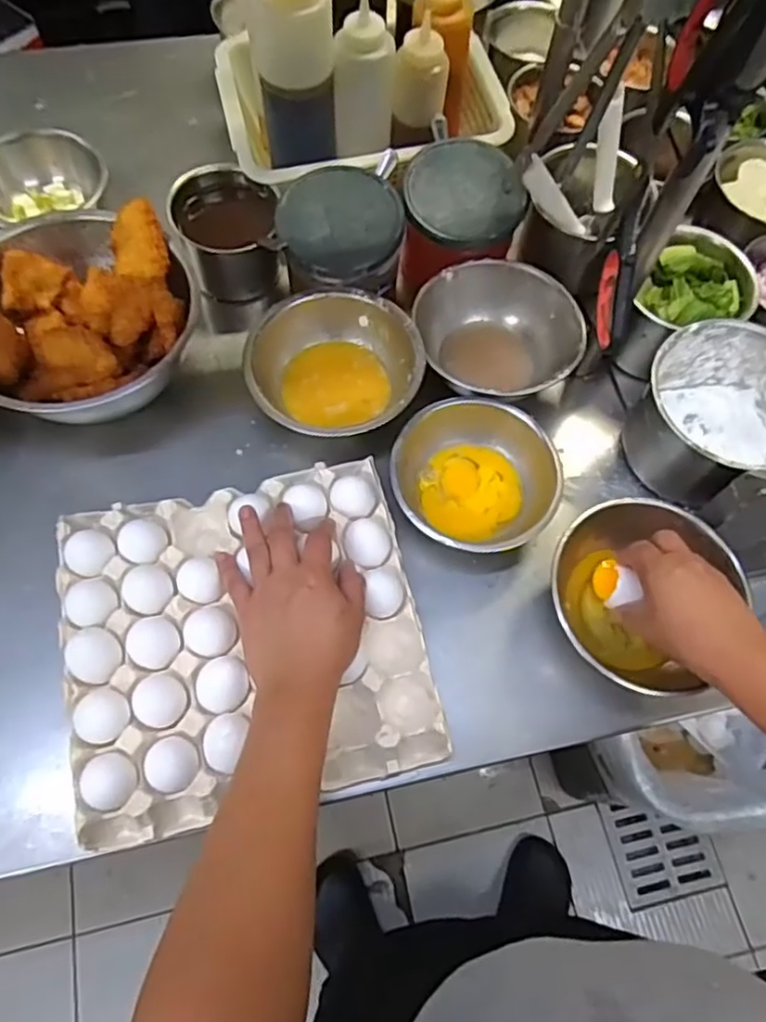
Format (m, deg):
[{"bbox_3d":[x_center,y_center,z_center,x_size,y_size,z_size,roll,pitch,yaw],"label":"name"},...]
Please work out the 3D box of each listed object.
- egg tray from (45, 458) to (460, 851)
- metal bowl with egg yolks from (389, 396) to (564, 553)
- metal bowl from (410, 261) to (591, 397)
[{"bbox_3d":[-0.116,0.102,0.574,0.294,0.050,0.279,-12,67,-7],"label":"egg tray"},{"bbox_3d":[0.086,-0.031,0.629,0.149,0.062,0.141,1,66,-2],"label":"metal bowl with egg yolks"},{"bbox_3d":[0.119,-0.184,0.706,0.167,0.064,0.152,1,66,-2],"label":"metal bowl"}]

